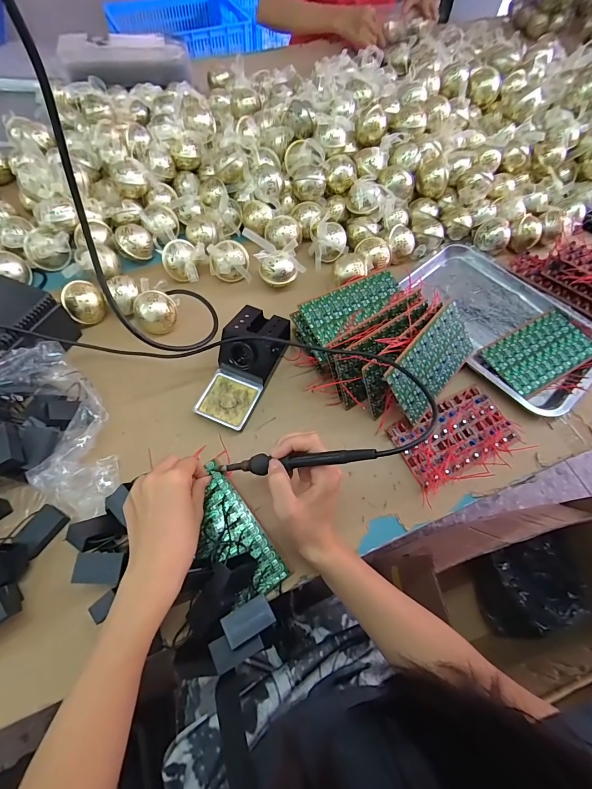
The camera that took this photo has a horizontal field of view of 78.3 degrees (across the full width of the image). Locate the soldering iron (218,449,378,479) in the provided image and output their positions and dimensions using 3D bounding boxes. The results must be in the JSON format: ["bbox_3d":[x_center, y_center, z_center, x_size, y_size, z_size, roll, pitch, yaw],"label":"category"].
[{"bbox_3d":[-0.011,0.070,0.371,0.198,0.014,0.022,-13,56,34],"label":"soldering iron"}]

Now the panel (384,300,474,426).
[{"bbox_3d":[0.183,-0.043,0.483,0.155,0.008,0.093,-45,117,-19],"label":"panel"}]

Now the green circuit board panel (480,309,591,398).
[{"bbox_3d":[0.367,-0.067,0.542,0.166,0.015,0.093,-26,67,-16],"label":"green circuit board panel"}]

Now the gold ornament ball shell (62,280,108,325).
[{"bbox_3d":[-0.309,-0.133,0.536,0.050,0.053,0.044,-29,68,-17],"label":"gold ornament ball shell"}]

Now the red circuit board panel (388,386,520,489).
[{"bbox_3d":[0.209,0.052,0.484,0.150,0.017,0.089,-22,66,-14],"label":"red circuit board panel"}]

